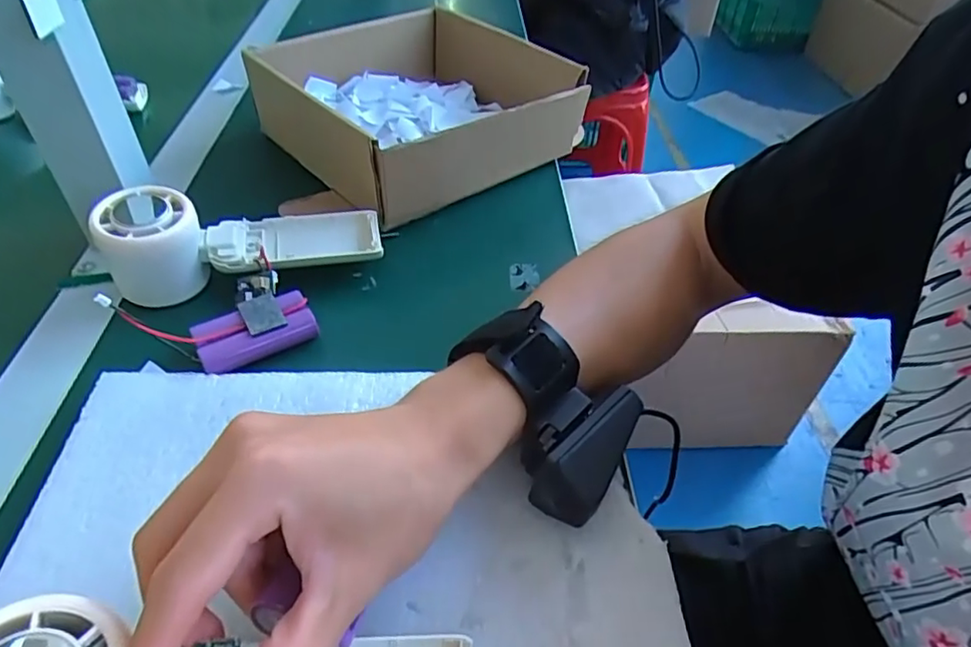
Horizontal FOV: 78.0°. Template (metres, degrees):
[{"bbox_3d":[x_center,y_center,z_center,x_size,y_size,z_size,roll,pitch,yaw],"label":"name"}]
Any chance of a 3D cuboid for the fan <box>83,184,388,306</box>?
[{"bbox_3d":[-0.151,-0.056,0.376,0.168,0.046,0.058,-8,45,-10],"label":"fan"}]

